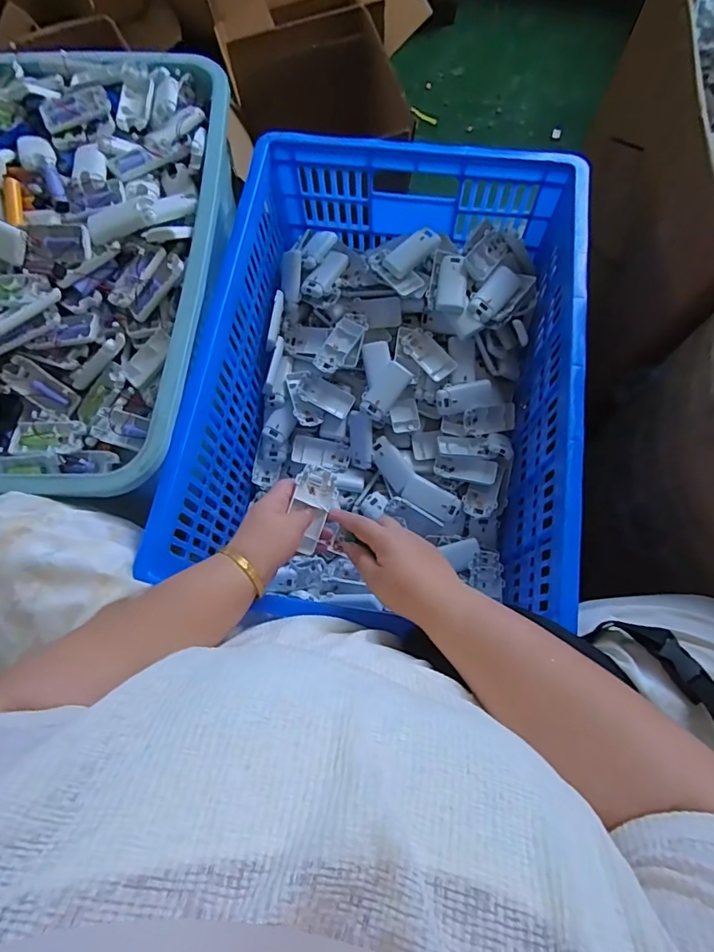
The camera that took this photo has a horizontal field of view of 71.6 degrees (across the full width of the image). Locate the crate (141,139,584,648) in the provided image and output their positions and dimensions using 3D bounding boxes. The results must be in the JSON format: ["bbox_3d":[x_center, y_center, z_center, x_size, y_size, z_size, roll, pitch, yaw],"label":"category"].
[{"bbox_3d":[0.043,-0.130,0.734,0.464,0.281,0.622,8,73,4],"label":"crate"}]

